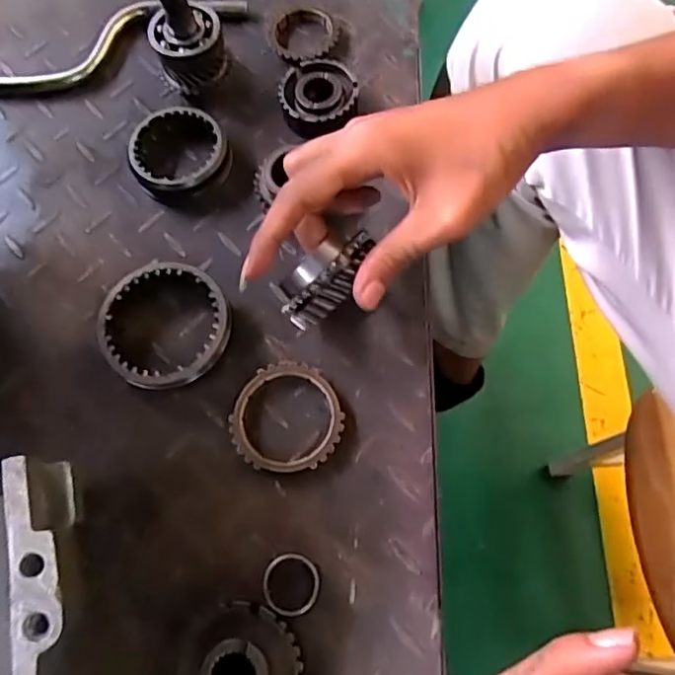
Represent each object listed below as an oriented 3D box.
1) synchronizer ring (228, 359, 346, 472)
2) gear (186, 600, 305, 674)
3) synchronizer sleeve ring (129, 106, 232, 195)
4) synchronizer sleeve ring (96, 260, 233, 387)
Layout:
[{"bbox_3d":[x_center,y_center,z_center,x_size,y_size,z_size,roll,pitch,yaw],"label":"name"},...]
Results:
[{"bbox_3d":[-0.029,0.047,0.354,0.067,0.011,0.066,-1,68,2],"label":"synchronizer ring"},{"bbox_3d":[-0.046,0.170,0.300,0.058,0.020,0.060,10,69,6],"label":"gear"},{"bbox_3d":[-0.112,-0.132,0.420,0.069,0.024,0.069,-1,68,2],"label":"synchronizer sleeve ring"},{"bbox_3d":[-0.107,-0.005,0.373,0.084,0.023,0.080,-1,68,2],"label":"synchronizer sleeve ring"}]

